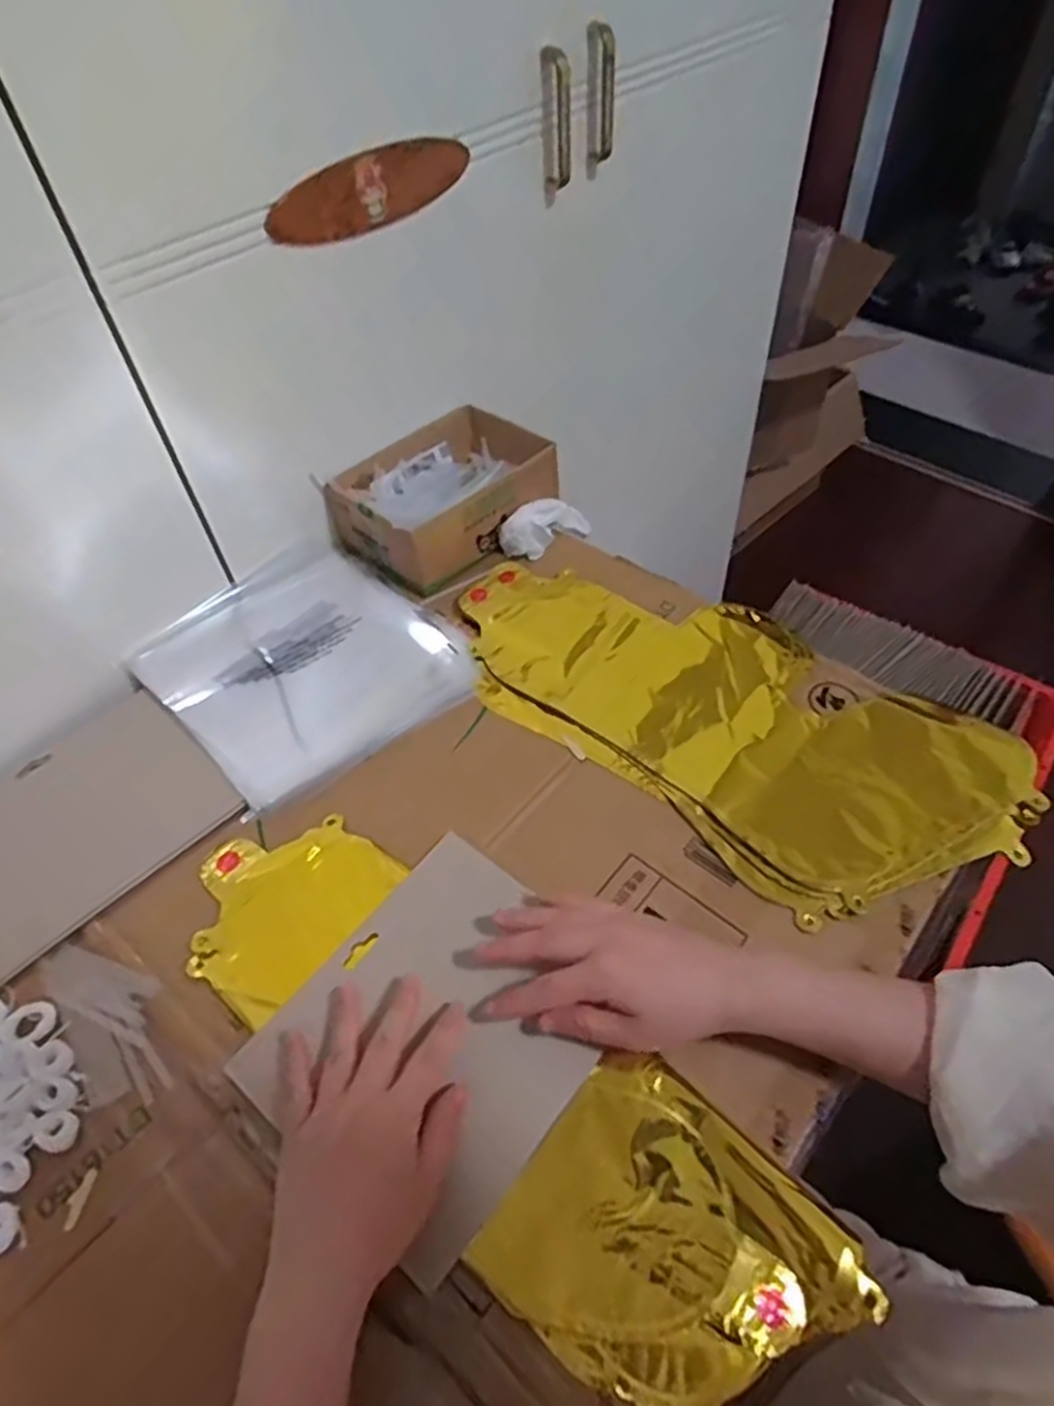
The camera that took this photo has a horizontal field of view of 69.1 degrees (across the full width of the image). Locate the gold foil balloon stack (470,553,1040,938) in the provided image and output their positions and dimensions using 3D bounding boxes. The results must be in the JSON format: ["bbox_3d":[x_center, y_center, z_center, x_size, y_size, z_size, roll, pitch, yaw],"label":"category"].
[{"bbox_3d":[0.141,-0.003,0.588,0.428,0.034,0.216,33,61,27],"label":"gold foil balloon stack"}]

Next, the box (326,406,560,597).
[{"bbox_3d":[-0.080,-0.198,0.726,0.192,0.063,0.146,-37,57,-23],"label":"box"}]

